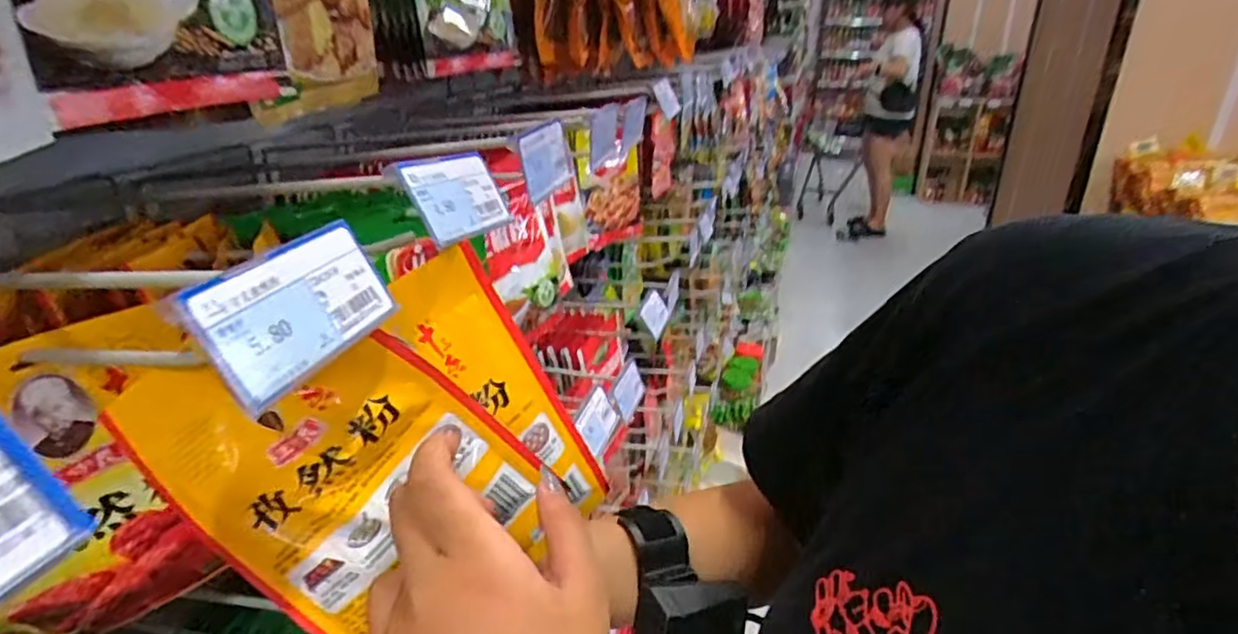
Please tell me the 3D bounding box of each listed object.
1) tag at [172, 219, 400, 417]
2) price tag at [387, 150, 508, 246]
[{"bbox_3d":[-0.108,-0.004,0.225,0.004,0.042,0.079,-18,18,22],"label":"tag"},{"bbox_3d":[-0.079,-0.059,0.322,0.004,0.041,0.078,-21,10,23],"label":"price tag"}]

